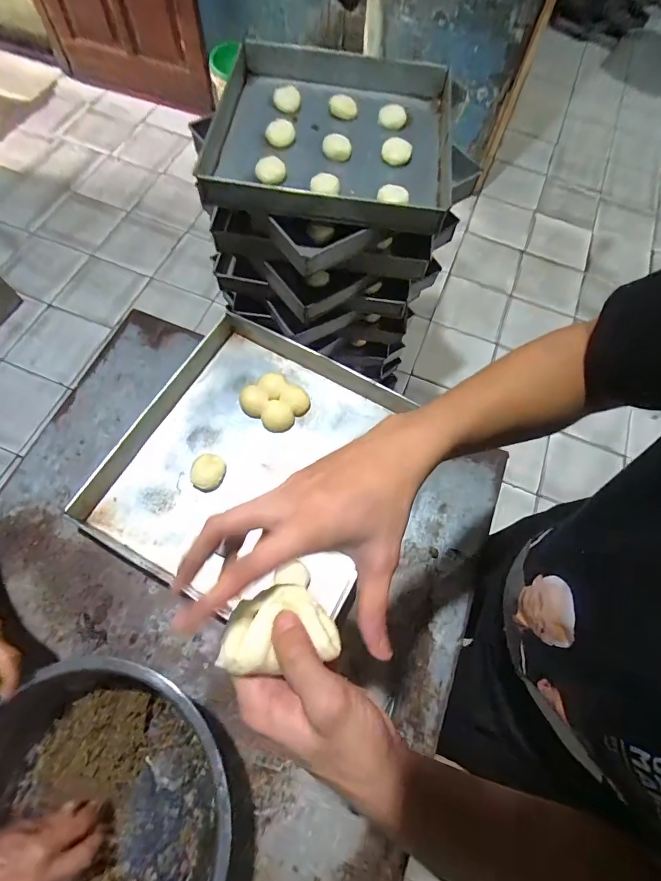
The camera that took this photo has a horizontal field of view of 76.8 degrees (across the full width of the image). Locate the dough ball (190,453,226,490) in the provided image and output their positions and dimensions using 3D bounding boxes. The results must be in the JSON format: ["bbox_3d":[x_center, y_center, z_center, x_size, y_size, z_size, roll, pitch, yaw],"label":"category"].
[{"bbox_3d":[-0.213,0.055,0.729,0.061,0.034,0.057,1,68,-3],"label":"dough ball"}]

